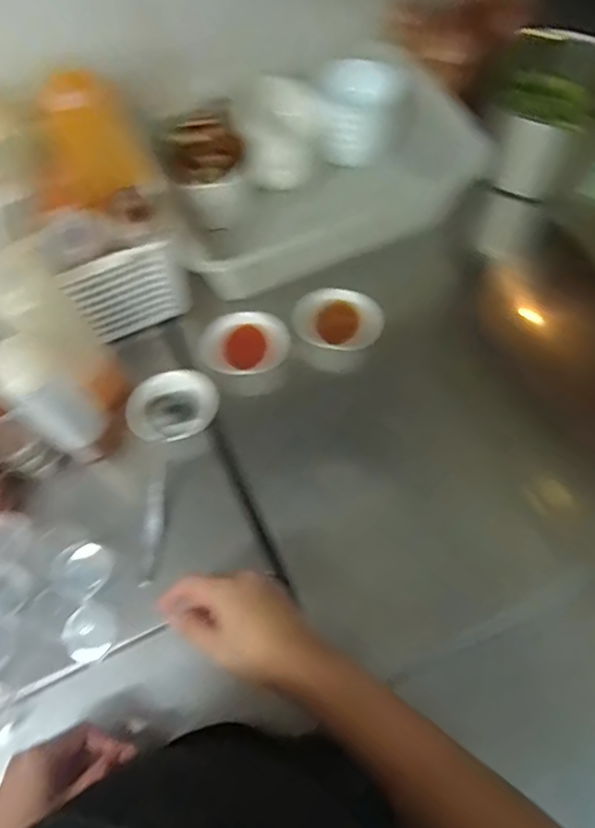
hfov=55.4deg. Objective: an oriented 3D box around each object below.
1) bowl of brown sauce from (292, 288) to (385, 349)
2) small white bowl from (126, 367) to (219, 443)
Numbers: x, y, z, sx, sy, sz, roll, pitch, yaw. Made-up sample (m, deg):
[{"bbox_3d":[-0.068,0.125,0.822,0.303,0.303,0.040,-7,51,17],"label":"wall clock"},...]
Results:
[{"bbox_3d":[0.050,-0.112,0.697,0.106,0.032,0.080,17,67,11],"label":"bowl of brown sauce"},{"bbox_3d":[-0.140,-0.004,0.660,0.097,0.046,0.084,-19,65,-6],"label":"small white bowl"}]

